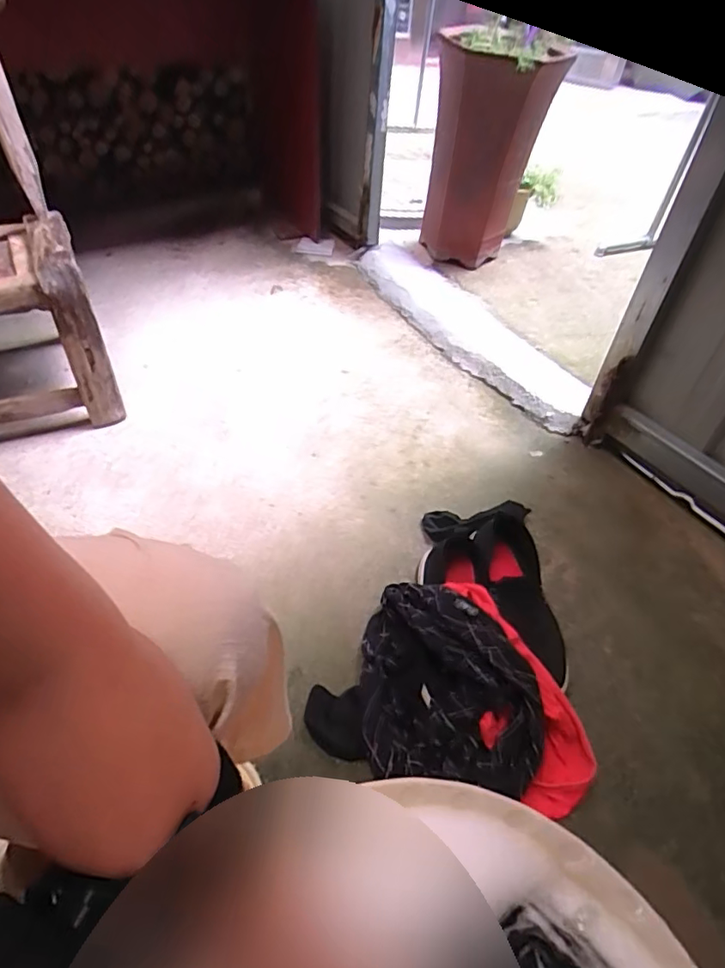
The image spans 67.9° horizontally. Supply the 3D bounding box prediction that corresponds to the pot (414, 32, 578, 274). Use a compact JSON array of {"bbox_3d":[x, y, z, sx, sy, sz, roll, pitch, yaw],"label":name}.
[{"bbox_3d":[0.307,-0.812,1.394,0.267,0.499,0.290,12,47,5],"label":"pot"}]

